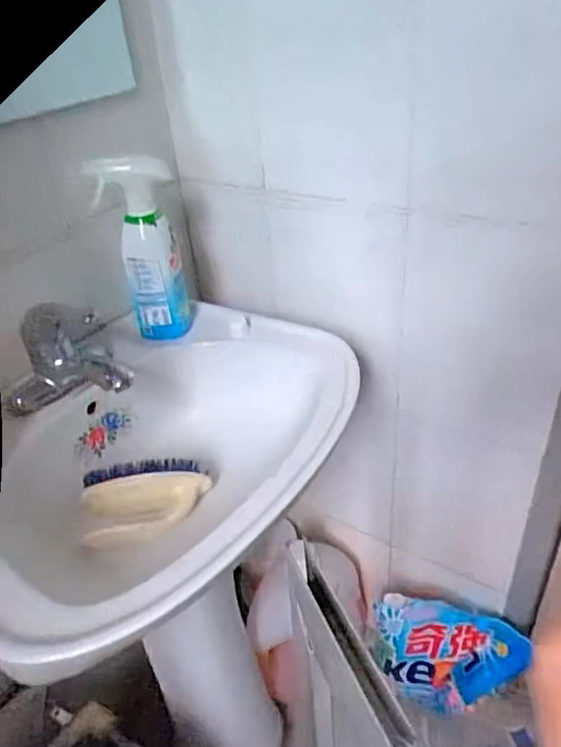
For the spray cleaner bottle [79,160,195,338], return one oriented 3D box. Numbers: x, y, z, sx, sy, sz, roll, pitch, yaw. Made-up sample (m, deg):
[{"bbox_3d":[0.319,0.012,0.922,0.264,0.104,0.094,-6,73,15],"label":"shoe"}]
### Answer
[{"bbox_3d":[-0.170,-0.154,0.717,0.100,0.220,0.066,-13,38,-12],"label":"spray cleaner bottle"}]

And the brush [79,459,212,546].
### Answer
[{"bbox_3d":[-0.159,0.138,0.651,0.144,0.055,0.079,-16,38,-16],"label":"brush"}]

